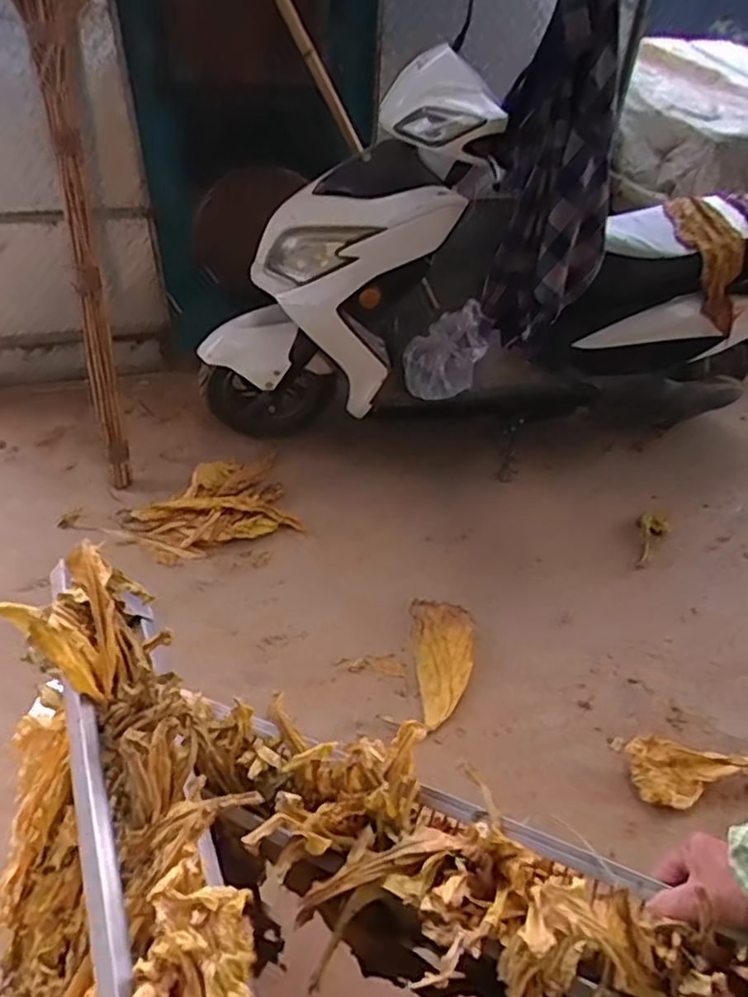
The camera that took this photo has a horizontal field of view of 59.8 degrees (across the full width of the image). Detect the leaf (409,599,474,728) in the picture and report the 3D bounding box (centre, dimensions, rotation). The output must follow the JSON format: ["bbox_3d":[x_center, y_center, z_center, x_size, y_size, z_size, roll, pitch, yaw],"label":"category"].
[{"bbox_3d":[0.161,0.352,1.462,0.135,0.052,0.304,1,42,-4],"label":"leaf"}]

